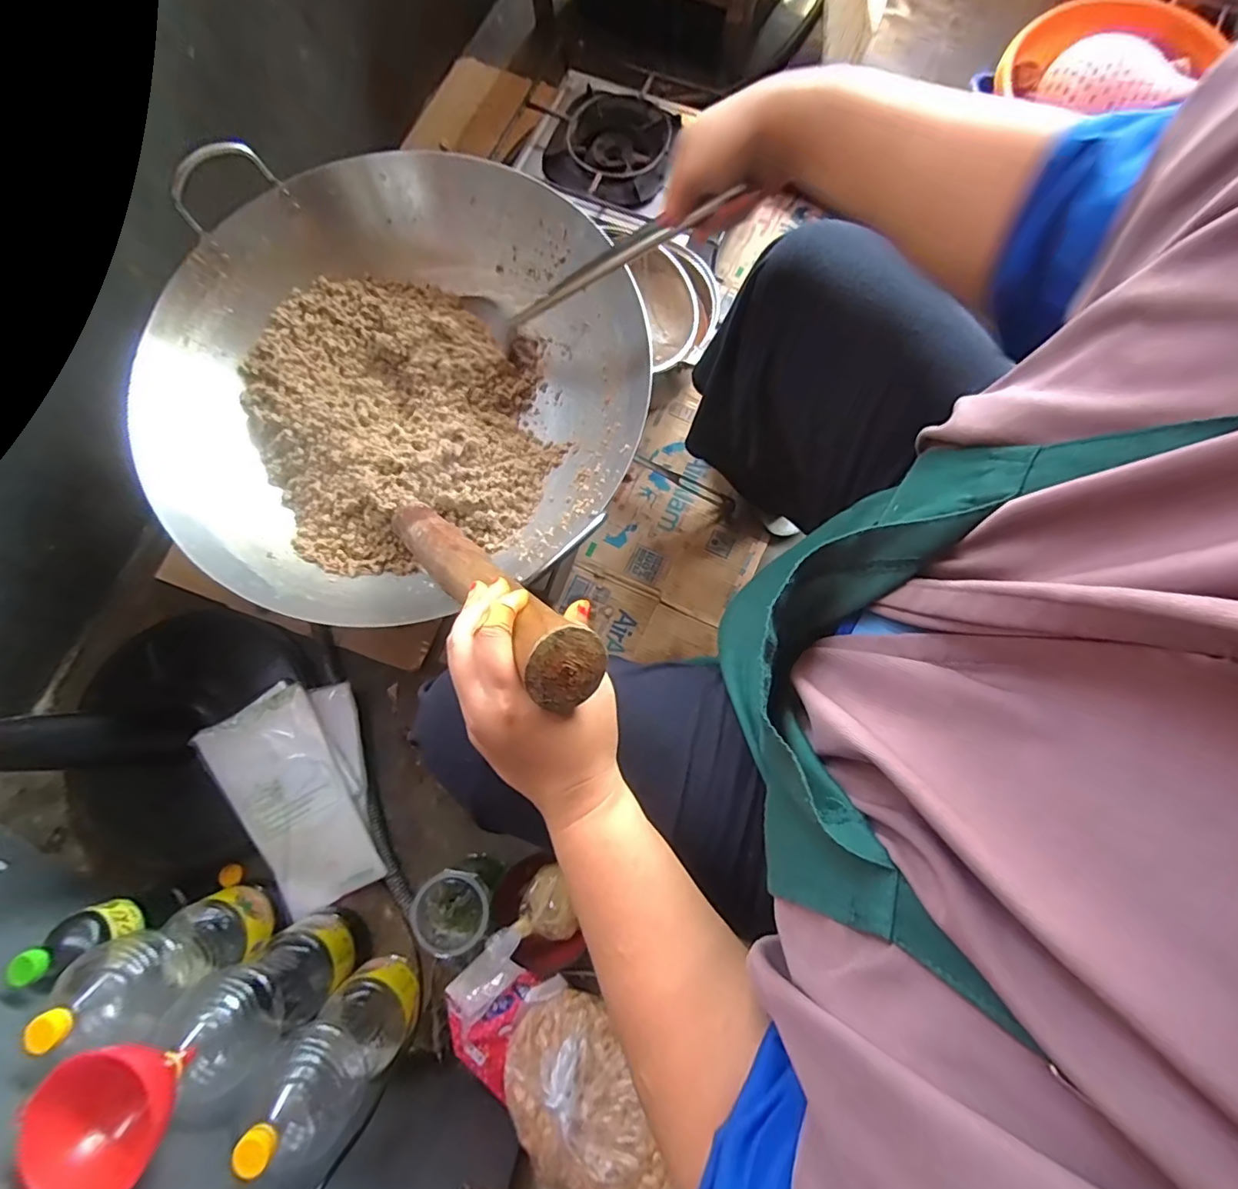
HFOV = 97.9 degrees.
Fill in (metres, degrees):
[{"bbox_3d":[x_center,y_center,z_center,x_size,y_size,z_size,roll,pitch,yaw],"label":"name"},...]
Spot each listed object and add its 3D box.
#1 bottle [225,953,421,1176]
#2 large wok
[{"bbox_3d":[-0.306,0.503,0.579,0.101,0.255,0.089,40,82,9],"label":"bottle"},{"bbox_3d":[-0.254,-0.247,0.675,0.555,0.145,0.537,-6,78,0],"label":"large wok"}]

